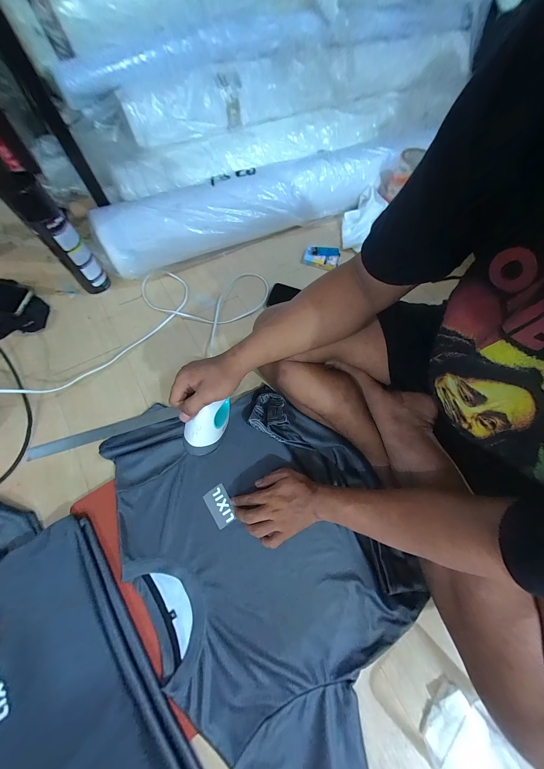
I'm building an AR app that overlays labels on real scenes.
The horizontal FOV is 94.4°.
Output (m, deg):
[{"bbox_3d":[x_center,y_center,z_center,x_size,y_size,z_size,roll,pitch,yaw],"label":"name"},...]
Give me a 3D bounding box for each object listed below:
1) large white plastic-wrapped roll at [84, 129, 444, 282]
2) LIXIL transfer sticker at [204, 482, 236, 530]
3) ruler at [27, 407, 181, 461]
[{"bbox_3d":[0.001,-0.493,0.682,0.872,0.129,0.138,-22,71,-12],"label":"large white plastic-wrapped roll"},{"bbox_3d":[-0.094,0.222,0.460,0.040,0.007,0.066,-30,77,-13],"label":"LIXIL transfer sticker"},{"bbox_3d":[-0.336,0.095,0.507,0.282,0.007,0.029,-17,62,-7],"label":"ruler"}]

